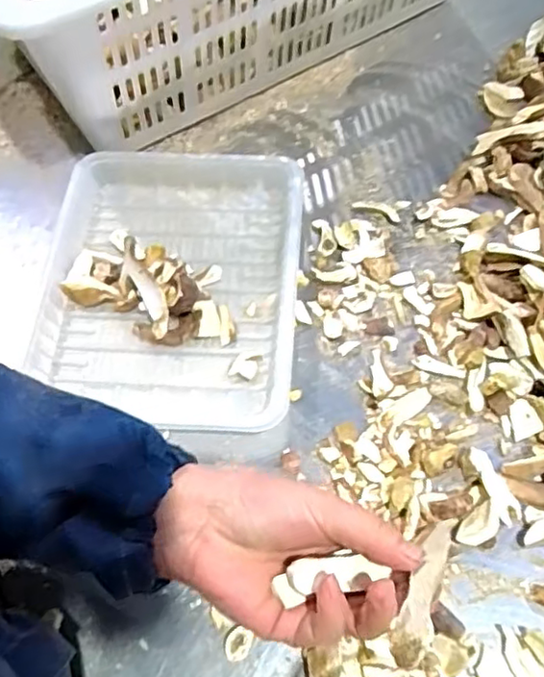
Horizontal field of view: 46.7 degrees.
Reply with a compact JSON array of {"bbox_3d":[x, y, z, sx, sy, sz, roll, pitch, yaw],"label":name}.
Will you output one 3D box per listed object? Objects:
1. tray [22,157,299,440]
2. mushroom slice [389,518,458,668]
[{"bbox_3d":[-0.085,-0.049,0.519,0.208,0.038,0.259,2,61,5],"label":"tray"},{"bbox_3d":[0.068,0.111,0.280,0.014,0.009,0.064,18,65,13],"label":"mushroom slice"}]

